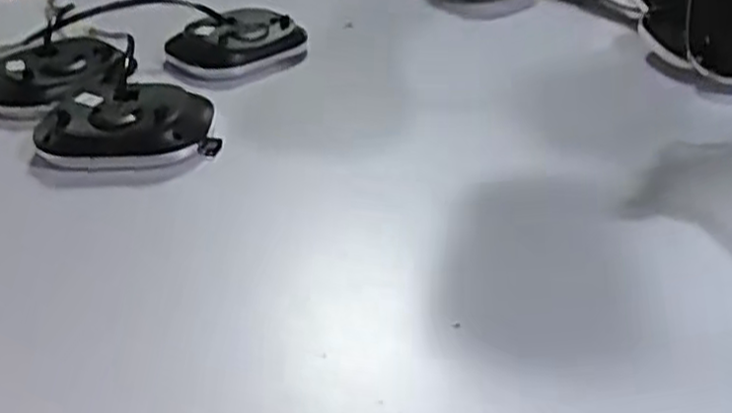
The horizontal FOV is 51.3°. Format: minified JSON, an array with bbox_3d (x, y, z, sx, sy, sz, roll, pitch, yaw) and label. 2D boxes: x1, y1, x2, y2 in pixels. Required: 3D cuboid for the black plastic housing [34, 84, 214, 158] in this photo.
[{"bbox_3d":[-0.209,-0.073,0.654,0.138,0.036,0.099,4,32,7],"label":"black plastic housing"}]

